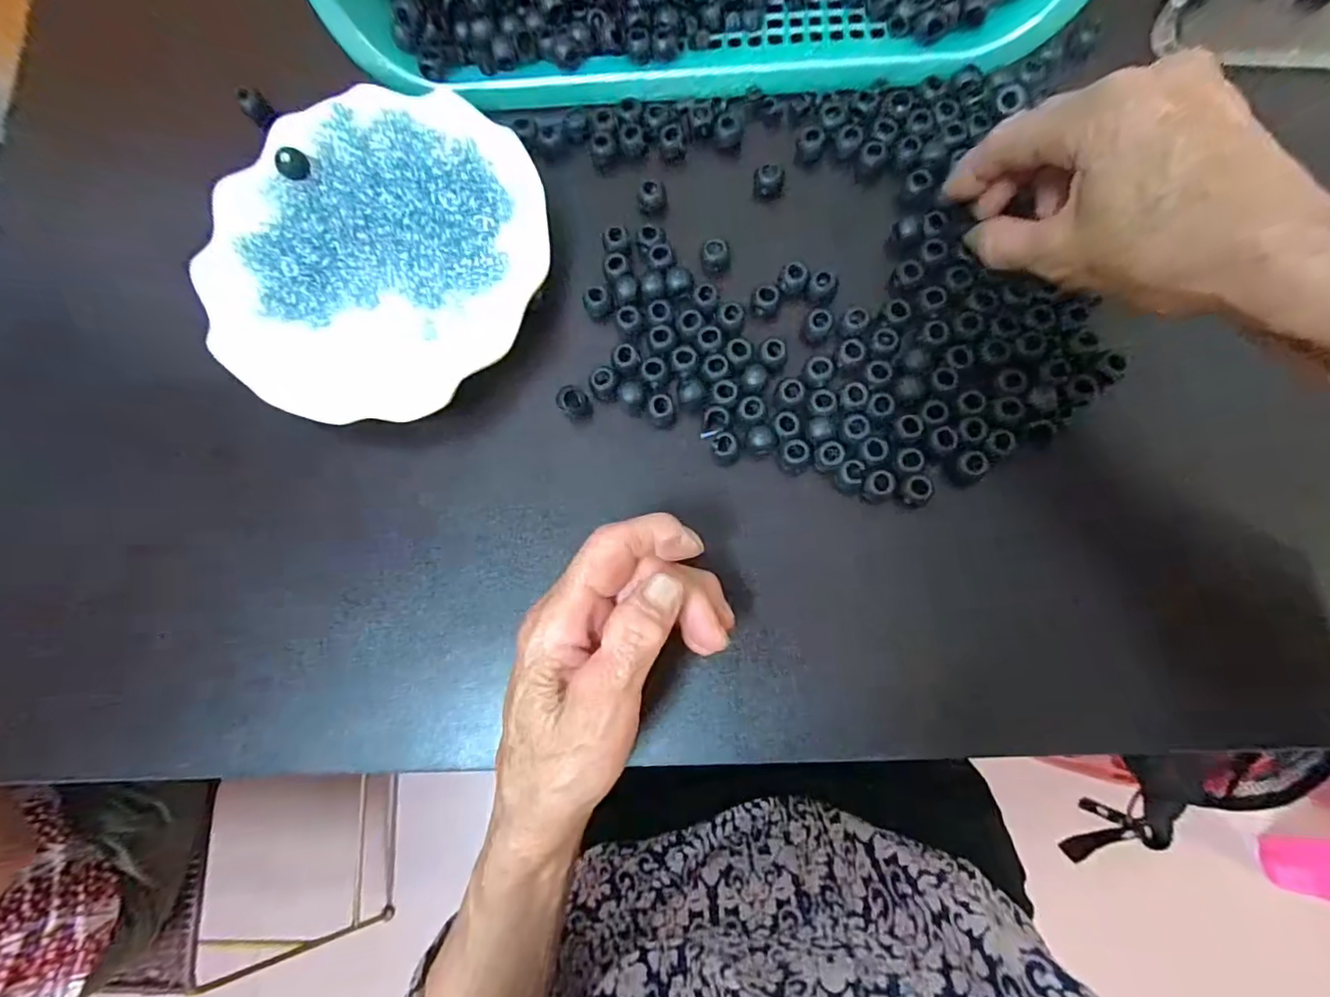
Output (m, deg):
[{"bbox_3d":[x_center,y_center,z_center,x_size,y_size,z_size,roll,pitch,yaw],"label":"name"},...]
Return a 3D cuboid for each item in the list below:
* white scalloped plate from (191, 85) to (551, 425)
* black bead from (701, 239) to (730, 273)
[{"bbox_3d":[-0.152,-0.130,0.303,0.172,0.013,0.179,22,84,10],"label":"white scalloped plate"},{"bbox_3d":[0.026,-0.128,0.303,0.015,0.011,0.014,-1,80,6],"label":"black bead"}]

